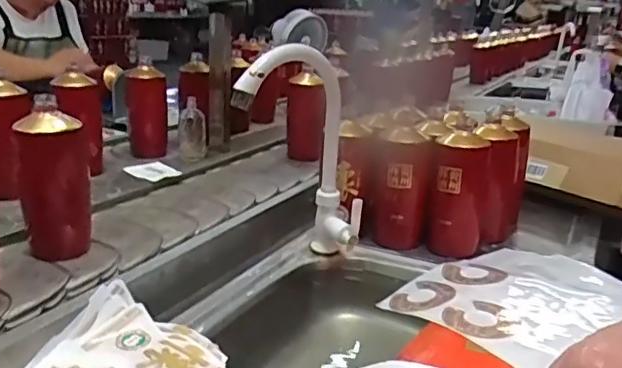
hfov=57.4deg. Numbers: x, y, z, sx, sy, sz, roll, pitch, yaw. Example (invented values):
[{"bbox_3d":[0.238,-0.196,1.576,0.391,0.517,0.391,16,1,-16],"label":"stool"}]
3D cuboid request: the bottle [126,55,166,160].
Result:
[{"bbox_3d":[-0.332,-0.151,1.147,0.073,0.176,0.078,-1,19,-18],"label":"bottle"}]

